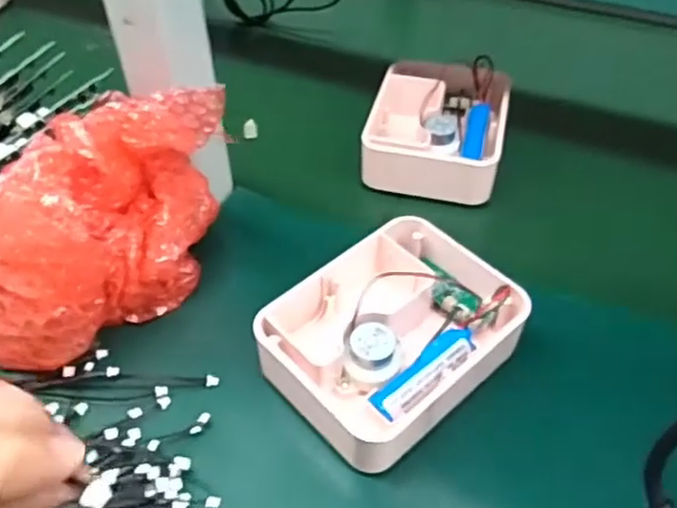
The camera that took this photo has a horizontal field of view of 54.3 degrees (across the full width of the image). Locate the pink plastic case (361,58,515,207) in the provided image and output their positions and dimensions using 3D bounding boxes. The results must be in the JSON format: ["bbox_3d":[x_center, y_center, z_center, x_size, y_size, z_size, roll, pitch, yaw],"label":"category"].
[{"bbox_3d":[0.078,-0.102,0.512,0.100,0.044,0.119,10,48,11],"label":"pink plastic case"}]

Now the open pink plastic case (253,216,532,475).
[{"bbox_3d":[0.032,0.043,0.369,0.129,0.042,0.100,-34,54,-26],"label":"open pink plastic case"}]

